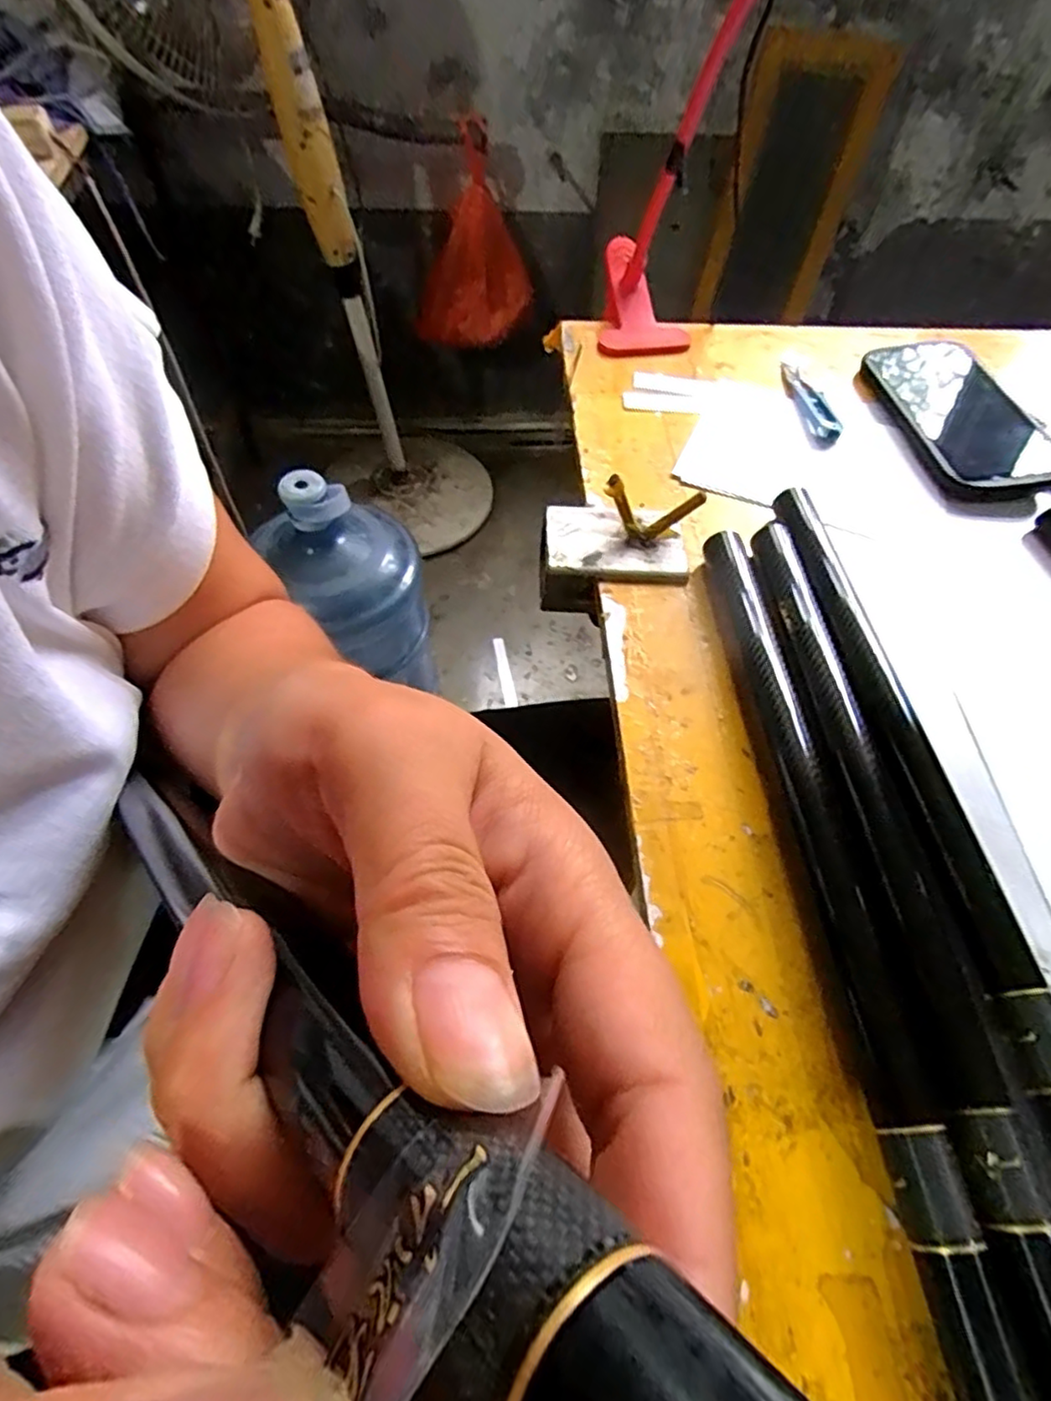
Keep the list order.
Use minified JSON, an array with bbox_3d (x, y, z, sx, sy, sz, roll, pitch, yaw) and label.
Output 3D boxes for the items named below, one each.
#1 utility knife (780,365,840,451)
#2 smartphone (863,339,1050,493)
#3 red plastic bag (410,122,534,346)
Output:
[{"bbox_3d":[0.204,-0.221,0.472,0.020,0.012,0.099,-7,57,-6],"label":"utility knife"},{"bbox_3d":[0.306,-0.203,0.450,0.078,0.017,0.167,-9,55,2],"label":"smartphone"},{"bbox_3d":[-0.106,-0.872,1.252,0.229,0.332,0.121,-14,58,-10],"label":"red plastic bag"}]

